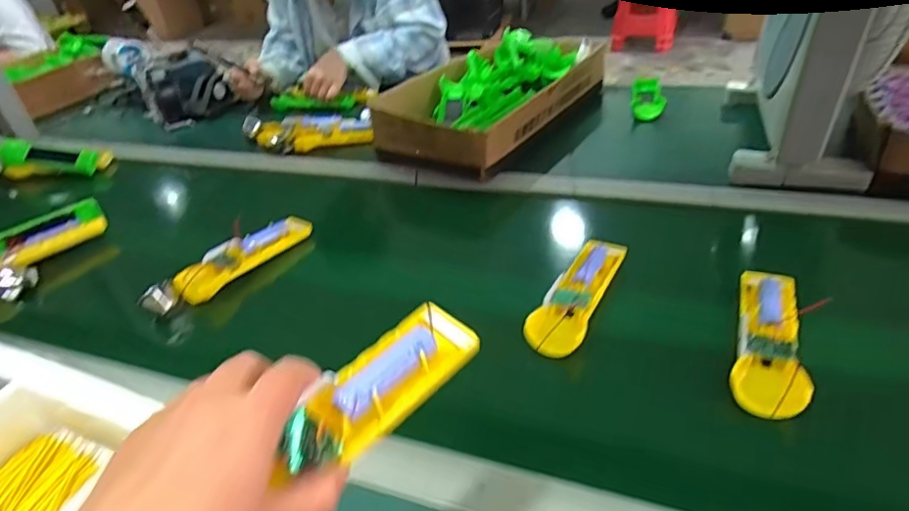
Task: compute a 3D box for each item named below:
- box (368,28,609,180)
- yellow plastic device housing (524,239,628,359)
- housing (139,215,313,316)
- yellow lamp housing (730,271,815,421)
[{"bbox_3d":[0.050,-0.251,0.872,0.222,0.088,0.353,19,44,31],"label":"box"},{"bbox_3d":[0.120,0.035,0.542,0.051,0.025,0.166,13,42,26],"label":"yellow plastic device housing"},{"bbox_3d":[-0.268,0.006,0.661,0.040,0.032,0.206,23,47,35],"label":"housing"},{"bbox_3d":[0.271,0.068,0.471,0.053,0.024,0.165,12,41,24],"label":"yellow lamp housing"}]

